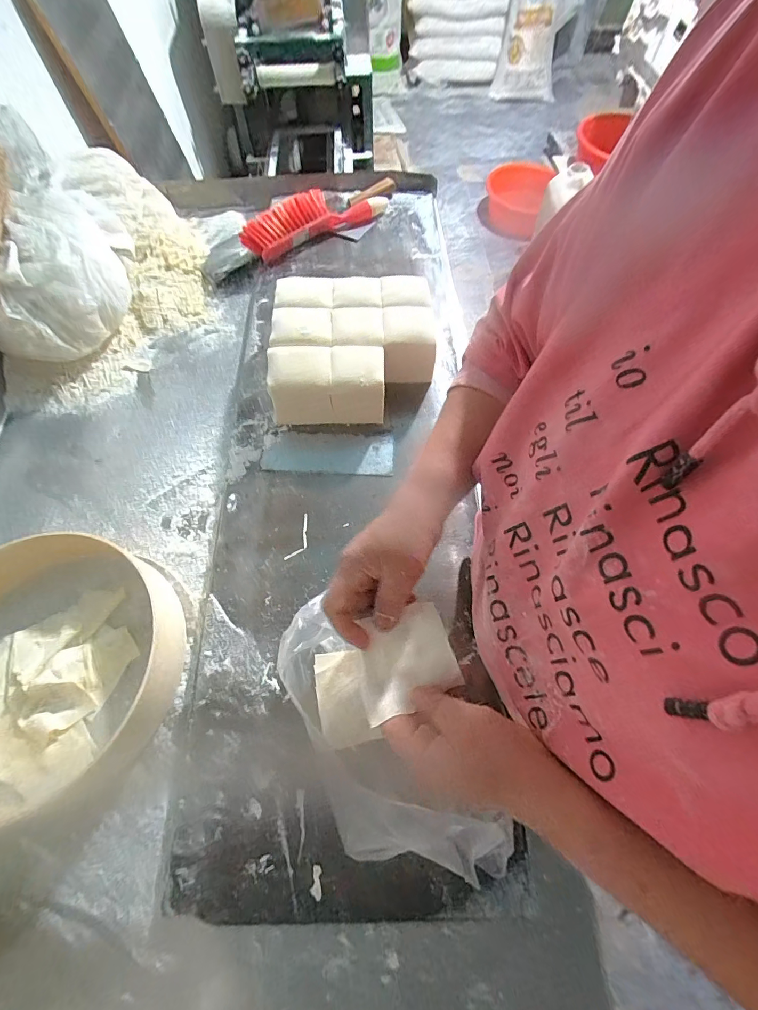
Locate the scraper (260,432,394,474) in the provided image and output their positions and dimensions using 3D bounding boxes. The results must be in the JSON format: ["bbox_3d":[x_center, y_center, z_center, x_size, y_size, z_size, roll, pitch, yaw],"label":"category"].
[{"bbox_3d":[-0.076,-0.081,0.611,0.192,0.008,0.072,3,64,2],"label":"scraper"}]

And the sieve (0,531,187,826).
[{"bbox_3d":[-0.389,0.189,0.470,0.281,0.074,0.302,0,64,1],"label":"sieve"}]

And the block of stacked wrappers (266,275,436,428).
[{"bbox_3d":[-0.040,-0.252,0.641,0.238,0.090,0.230,-2,64,0],"label":"block of stacked wrappers"}]

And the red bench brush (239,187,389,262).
[{"bbox_3d":[-0.129,-0.593,0.828,0.324,0.064,0.086,-33,68,-14],"label":"red bench brush"}]

